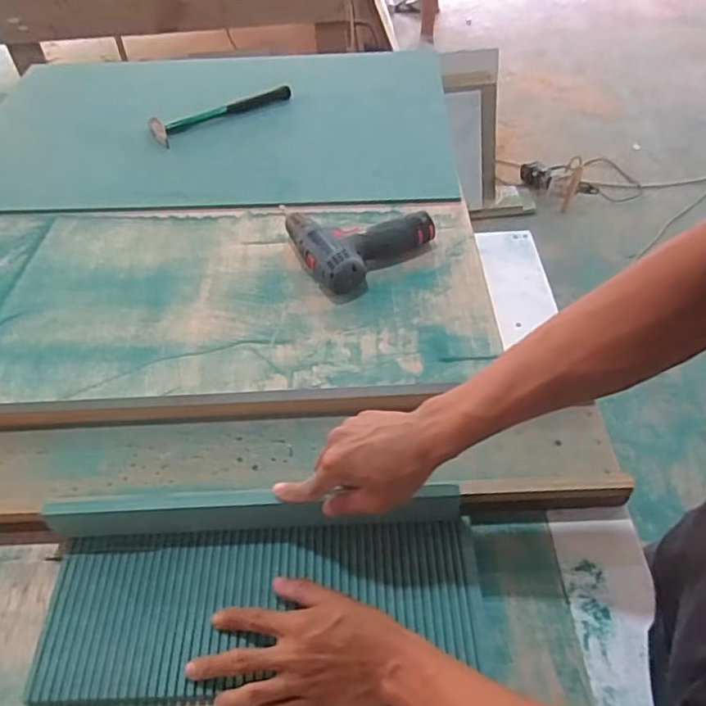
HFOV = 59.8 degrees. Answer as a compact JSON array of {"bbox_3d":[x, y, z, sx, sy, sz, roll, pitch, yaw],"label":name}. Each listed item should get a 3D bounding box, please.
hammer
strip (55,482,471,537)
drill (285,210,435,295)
[{"bbox_3d":[-0.249,-0.461,1.178,0.278,0.032,0.073,-26,52,-18],"label":"hammer"},{"bbox_3d":[-0.094,0.152,0.597,0.392,0.057,0.015,-2,49,-2],"label":"strip"},{"bbox_3d":[0.011,-0.172,0.900,0.187,0.054,0.162,-26,52,-18],"label":"drill"}]

